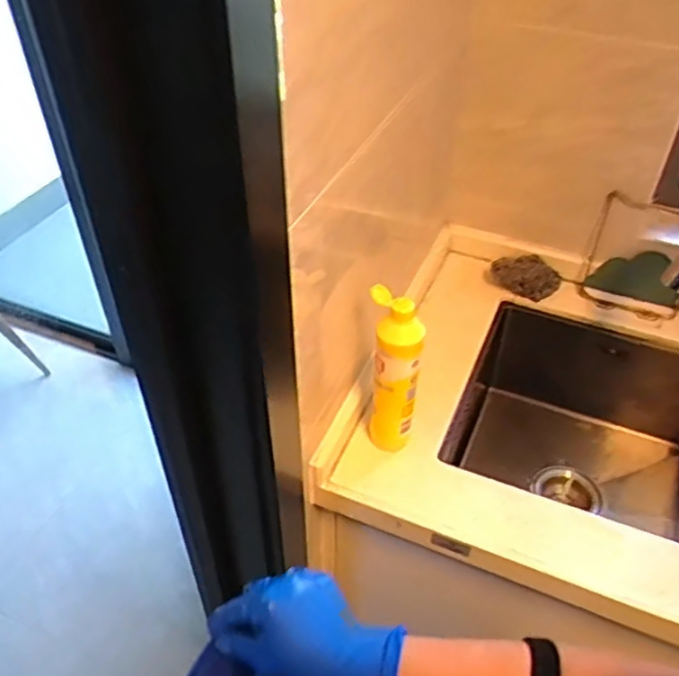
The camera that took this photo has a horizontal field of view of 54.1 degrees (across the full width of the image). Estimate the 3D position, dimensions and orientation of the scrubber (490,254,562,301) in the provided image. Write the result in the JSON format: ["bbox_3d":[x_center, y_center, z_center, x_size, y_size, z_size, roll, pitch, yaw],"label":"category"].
[{"bbox_3d":[0.320,-0.107,1.132,0.107,0.044,0.065,24,48,23],"label":"scrubber"}]

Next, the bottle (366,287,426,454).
[{"bbox_3d":[0.069,0.044,0.829,0.058,0.230,0.061,-2,43,-3],"label":"bottle"}]

